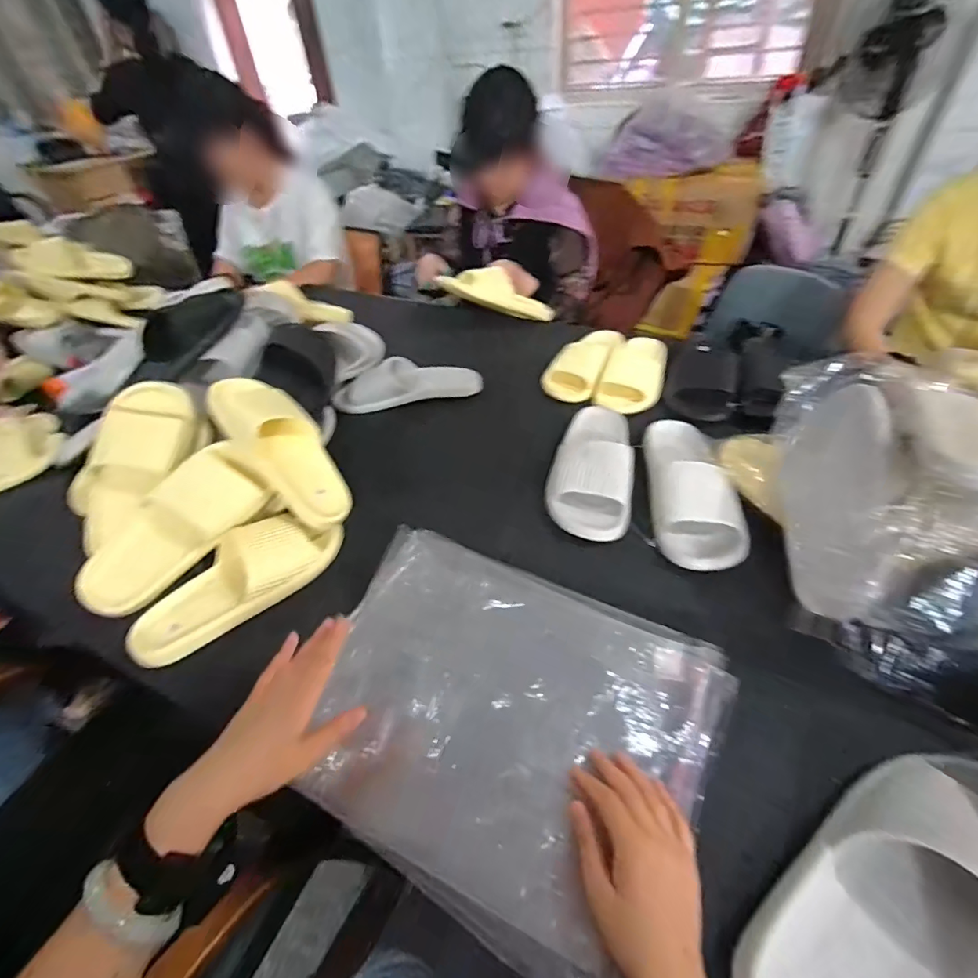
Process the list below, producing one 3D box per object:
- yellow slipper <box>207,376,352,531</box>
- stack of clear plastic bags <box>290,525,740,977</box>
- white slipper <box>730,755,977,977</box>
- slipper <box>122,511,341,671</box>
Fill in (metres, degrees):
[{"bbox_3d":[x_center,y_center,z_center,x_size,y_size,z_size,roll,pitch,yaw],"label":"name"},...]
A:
[{"bbox_3d":[-0.276,-0.057,0.633,0.119,0.070,0.247,-38,92,-29],"label":"yellow slipper"},{"bbox_3d":[0.004,0.213,0.463,0.392,0.035,0.301,20,55,22],"label":"stack of clear plastic bags"},{"bbox_3d":[0.287,0.293,0.325,0.265,0.078,0.103,-29,49,-23],"label":"white slipper"},{"bbox_3d":[-0.312,0.108,0.578,0.103,0.067,0.261,31,55,31],"label":"slipper"}]

